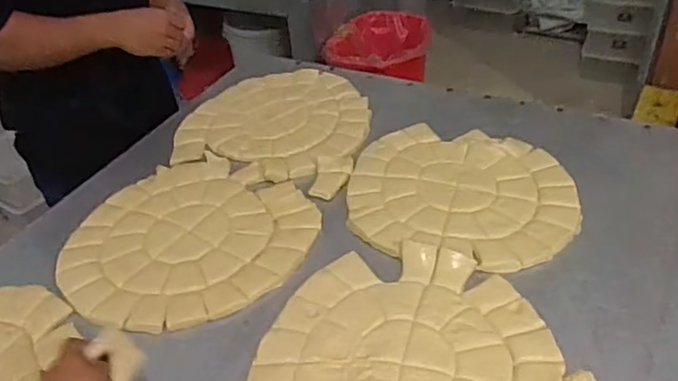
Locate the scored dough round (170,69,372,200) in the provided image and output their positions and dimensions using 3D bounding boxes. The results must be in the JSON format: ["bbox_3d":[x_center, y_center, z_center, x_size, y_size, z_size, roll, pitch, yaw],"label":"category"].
[{"bbox_3d":[-0.103,-0.119,1.029,0.309,0.011,0.343,6,39,14],"label":"scored dough round"}]

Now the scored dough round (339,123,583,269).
[{"bbox_3d":[0.166,-0.002,0.844,0.298,0.012,0.278,-3,37,2],"label":"scored dough round"}]

